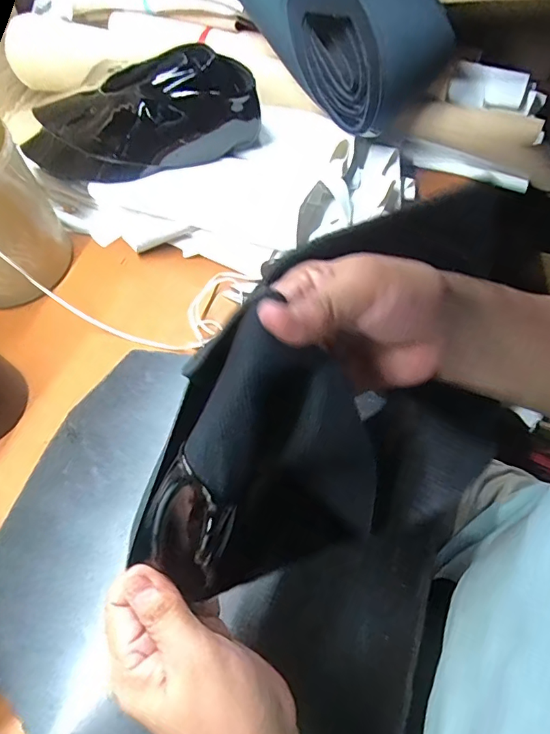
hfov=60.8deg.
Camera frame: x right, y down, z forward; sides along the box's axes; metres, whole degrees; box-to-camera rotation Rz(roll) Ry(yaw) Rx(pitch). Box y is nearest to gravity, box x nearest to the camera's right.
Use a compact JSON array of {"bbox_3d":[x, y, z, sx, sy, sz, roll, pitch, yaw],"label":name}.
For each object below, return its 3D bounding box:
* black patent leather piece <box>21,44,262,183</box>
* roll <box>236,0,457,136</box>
[{"bbox_3d":[-0.138,-0.250,0.471,0.234,0.080,0.084,-10,61,-1],"label":"black patent leather piece"},{"bbox_3d":[0.064,-0.385,0.507,0.171,0.092,0.277,-34,84,2],"label":"roll"}]

